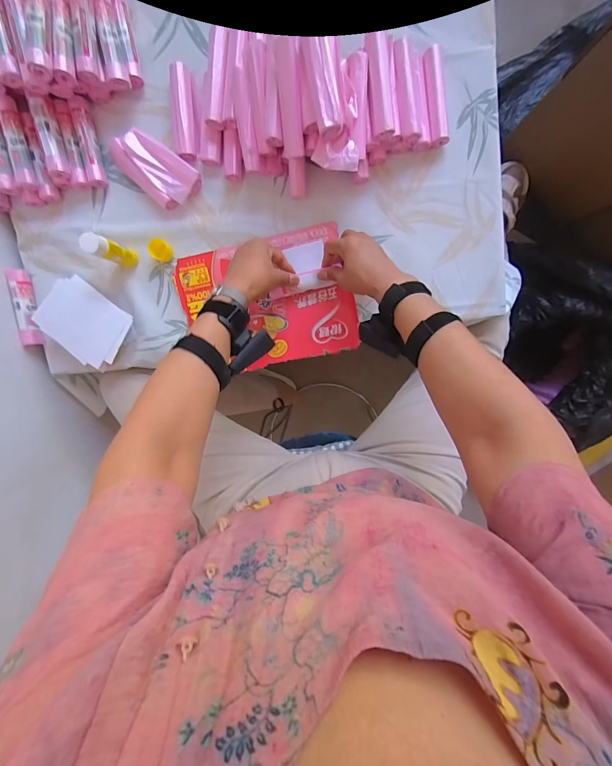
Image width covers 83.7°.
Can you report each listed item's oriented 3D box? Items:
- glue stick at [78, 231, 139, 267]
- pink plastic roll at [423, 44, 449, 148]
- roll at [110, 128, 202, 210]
[{"bbox_3d":[-0.293,-0.198,0.516,0.024,0.103,0.028,15,99,2],"label":"glue stick"},{"bbox_3d":[0.188,-0.414,0.500,0.030,0.025,0.127,-9,98,6],"label":"pink plastic roll"},{"bbox_3d":[-0.233,-0.331,0.526,0.126,0.030,0.071,39,100,-2],"label":"roll"}]

